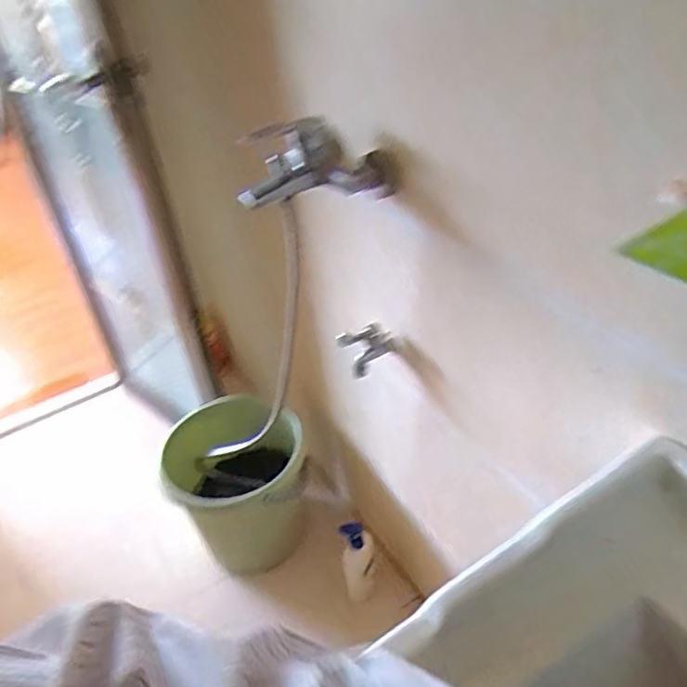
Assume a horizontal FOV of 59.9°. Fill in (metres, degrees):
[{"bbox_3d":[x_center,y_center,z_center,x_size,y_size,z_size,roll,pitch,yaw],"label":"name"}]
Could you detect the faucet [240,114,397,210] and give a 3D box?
[{"bbox_3d":[-0.036,-0.241,0.785,0.202,0.092,0.092,-4,37,4],"label":"faucet"}]

